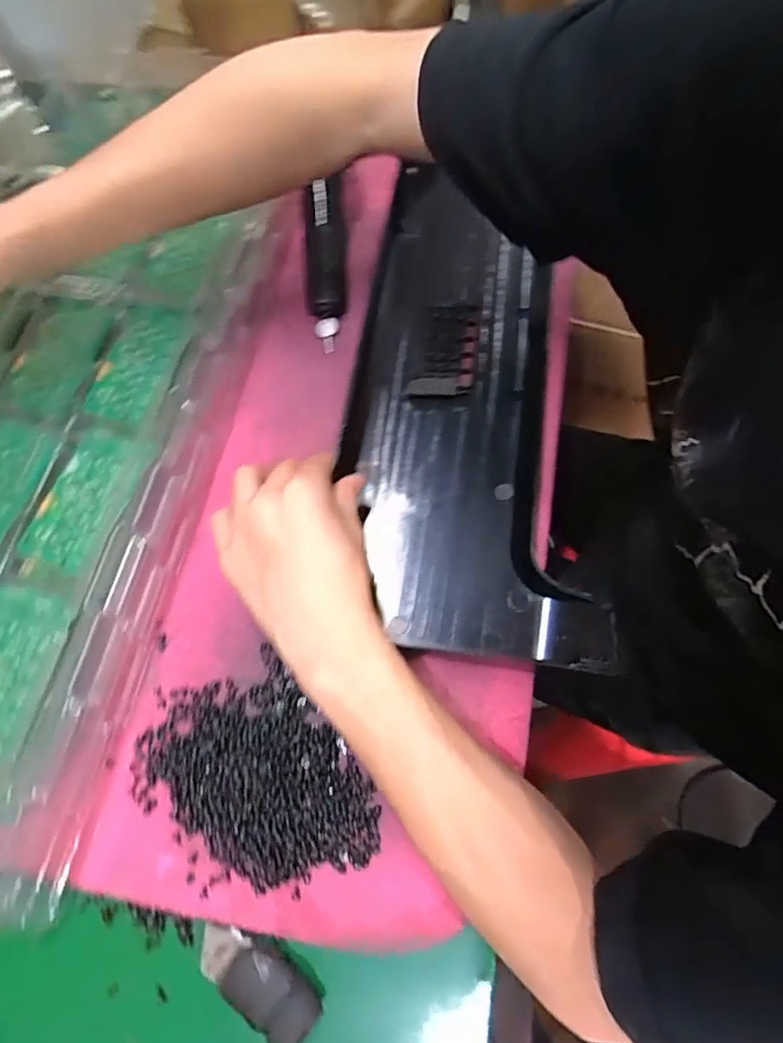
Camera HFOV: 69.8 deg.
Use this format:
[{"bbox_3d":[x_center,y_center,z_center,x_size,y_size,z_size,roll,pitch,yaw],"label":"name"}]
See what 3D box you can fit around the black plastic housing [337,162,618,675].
[{"bbox_3d":[0.042,-0.098,0.408,0.150,0.059,0.388,-5,71,1],"label":"black plastic housing"}]

